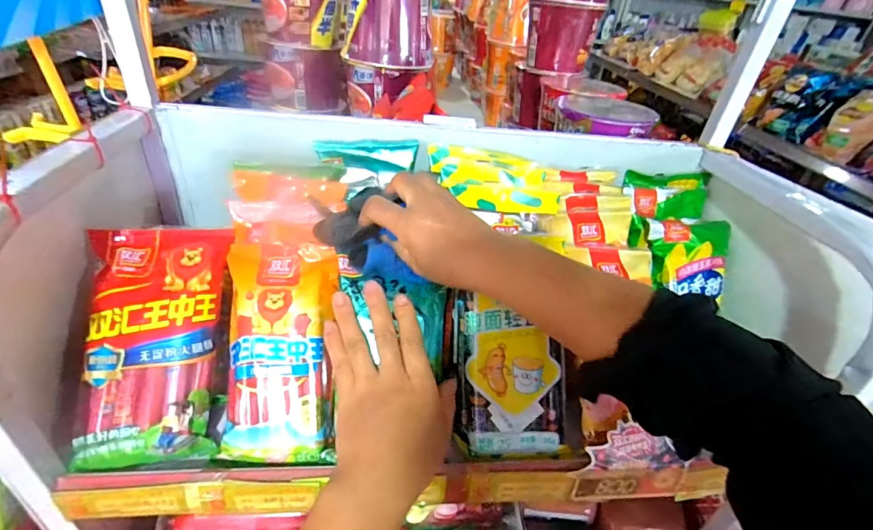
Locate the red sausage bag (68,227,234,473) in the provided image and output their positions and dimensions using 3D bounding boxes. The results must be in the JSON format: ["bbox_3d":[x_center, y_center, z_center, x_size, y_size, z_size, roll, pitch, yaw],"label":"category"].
[{"bbox_3d":[-0.235,0.061,0.360,0.108,0.035,0.194,-3,75,-14],"label":"red sausage bag"}]

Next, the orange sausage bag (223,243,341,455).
[{"bbox_3d":[-0.132,0.065,0.368,0.089,0.024,0.177,-2,74,-12],"label":"orange sausage bag"}]

